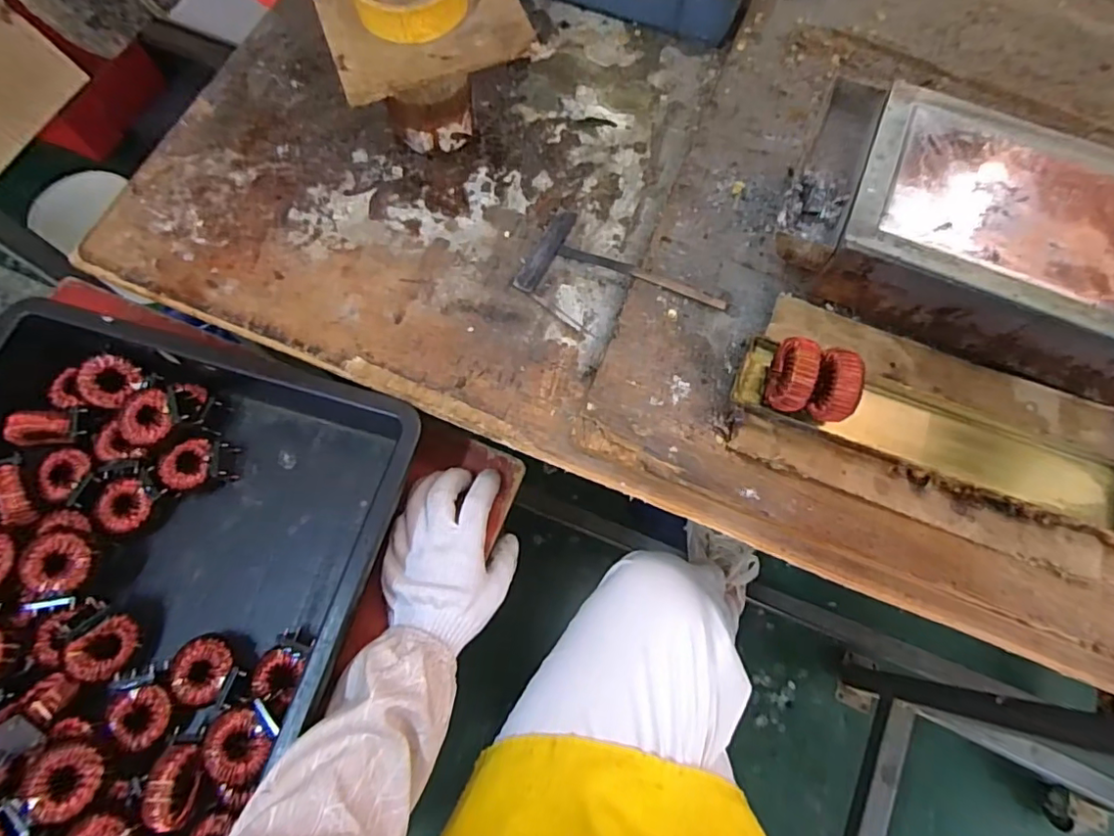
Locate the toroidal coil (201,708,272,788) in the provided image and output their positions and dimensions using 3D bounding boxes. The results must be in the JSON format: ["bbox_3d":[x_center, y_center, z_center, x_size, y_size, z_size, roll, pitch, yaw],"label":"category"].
[{"bbox_3d":[-0.228,0.236,0.402,0.043,0.027,0.049,-34,76,-12],"label":"toroidal coil"}]

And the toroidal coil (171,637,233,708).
[{"bbox_3d":[-0.278,0.199,0.442,0.044,0.024,0.048,1,72,-2],"label":"toroidal coil"}]

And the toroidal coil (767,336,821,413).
[{"bbox_3d":[0.173,-0.030,0.415,0.024,0.056,0.055,12,72,2],"label":"toroidal coil"}]

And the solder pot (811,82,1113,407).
[{"bbox_3d":[0.389,-0.122,0.435,0.333,0.083,0.177,23,72,5],"label":"solder pot"}]

